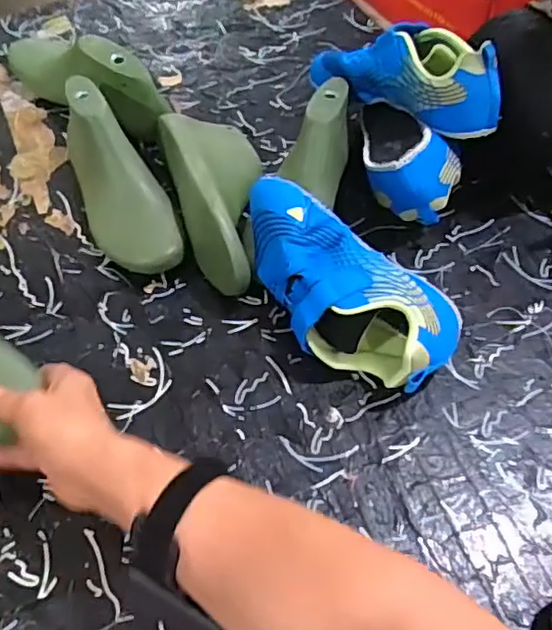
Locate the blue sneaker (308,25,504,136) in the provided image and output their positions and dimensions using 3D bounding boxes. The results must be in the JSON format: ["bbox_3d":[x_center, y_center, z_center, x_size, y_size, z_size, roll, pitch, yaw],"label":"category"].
[{"bbox_3d":[0.122,-0.247,0.609,0.216,0.084,0.072,29,61,33],"label":"blue sneaker"}]

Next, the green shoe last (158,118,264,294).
[{"bbox_3d":[-0.049,-0.115,0.591,0.089,0.075,0.216,-14,57,-8],"label":"green shoe last"}]

